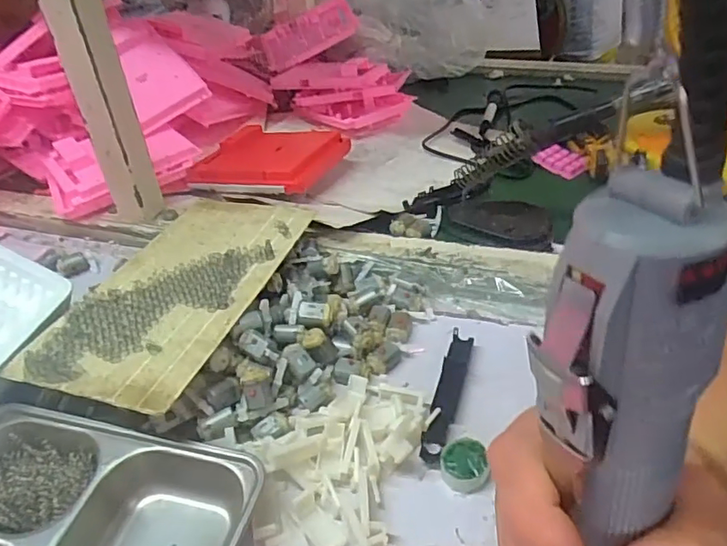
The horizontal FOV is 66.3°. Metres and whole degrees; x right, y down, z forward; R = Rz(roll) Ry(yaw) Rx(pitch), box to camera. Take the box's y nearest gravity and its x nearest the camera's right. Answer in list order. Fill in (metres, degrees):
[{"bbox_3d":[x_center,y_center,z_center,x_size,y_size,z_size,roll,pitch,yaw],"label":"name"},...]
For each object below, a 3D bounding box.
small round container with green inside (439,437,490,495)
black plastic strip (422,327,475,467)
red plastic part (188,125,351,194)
[{"bbox_3d":[0.068,0.131,0.382,0.030,0.016,0.033,-1,40,1],"label":"small round container with green inside"},{"bbox_3d":[0.066,0.092,0.432,0.019,0.013,0.119,12,42,15],"label":"black plastic strip"},{"bbox_3d":[-0.111,-0.138,0.666,0.162,0.031,0.120,14,43,18],"label":"red plastic part"}]

